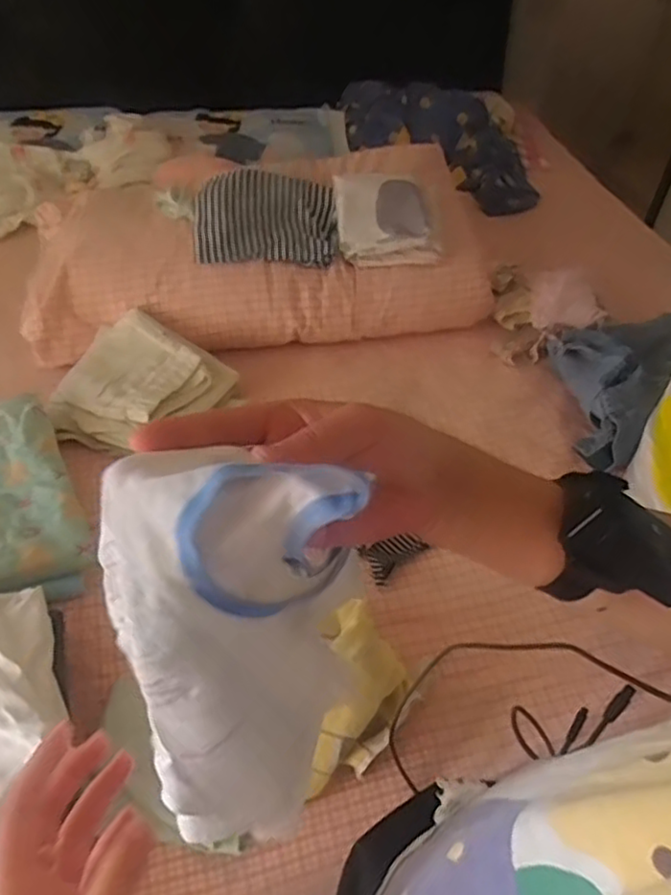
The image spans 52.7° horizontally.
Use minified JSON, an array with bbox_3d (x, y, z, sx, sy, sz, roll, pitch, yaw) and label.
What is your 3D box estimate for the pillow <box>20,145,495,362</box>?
[{"bbox_3d":[-0.147,-0.422,1.341,0.858,0.234,0.442,-5,48,-8],"label":"pillow"}]

